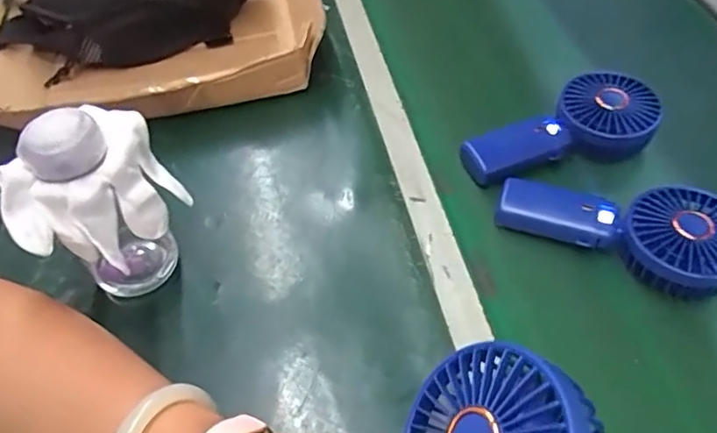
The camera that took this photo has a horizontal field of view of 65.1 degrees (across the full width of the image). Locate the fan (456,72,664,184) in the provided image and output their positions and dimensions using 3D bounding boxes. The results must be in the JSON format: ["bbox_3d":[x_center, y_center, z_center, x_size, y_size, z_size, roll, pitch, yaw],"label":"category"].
[{"bbox_3d":[0.184,-0.073,0.514,0.179,0.051,0.089,-17,52,-12],"label":"fan"}]

